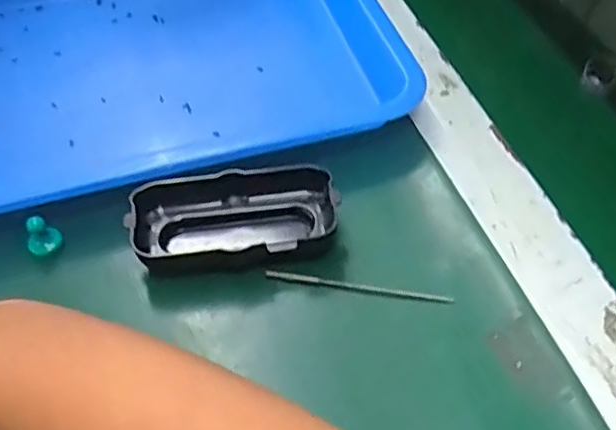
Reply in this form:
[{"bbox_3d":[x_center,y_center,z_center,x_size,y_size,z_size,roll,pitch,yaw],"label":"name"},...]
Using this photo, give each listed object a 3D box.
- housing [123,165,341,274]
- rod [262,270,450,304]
[{"bbox_3d":[-0.040,0.003,0.363,0.108,0.027,0.055,-5,49,-4],"label":"housing"},{"bbox_3d":[0.026,0.037,0.348,0.097,0.006,0.006,9,50,9],"label":"rod"}]

